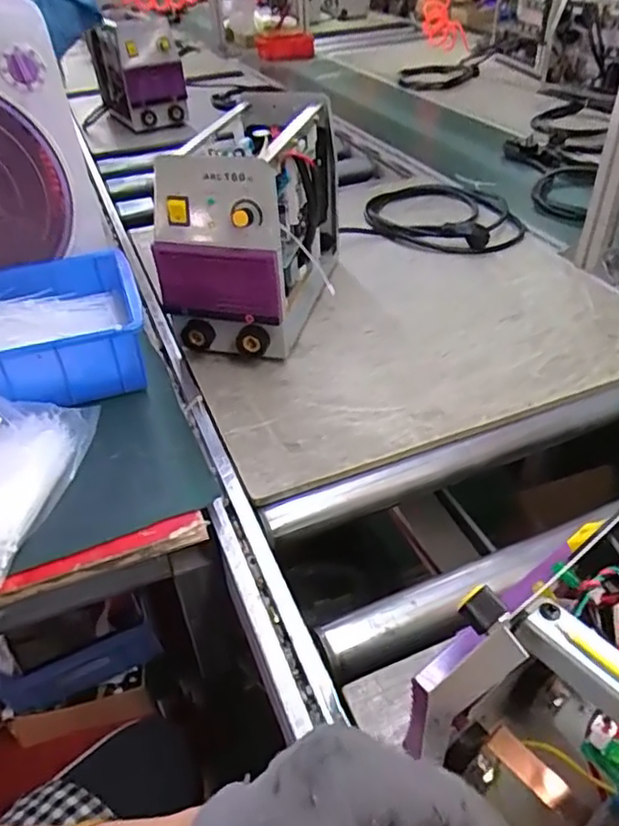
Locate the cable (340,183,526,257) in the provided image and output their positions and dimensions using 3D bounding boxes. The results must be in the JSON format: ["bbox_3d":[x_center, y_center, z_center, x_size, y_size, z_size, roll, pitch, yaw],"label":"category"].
[{"bbox_3d":[0.224,-0.365,1.089,0.287,0.039,0.305,5,41,9],"label":"cable"}]

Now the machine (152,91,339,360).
[{"bbox_3d":[-0.061,-0.253,0.823,0.145,0.242,0.339,9,42,15],"label":"machine"}]

